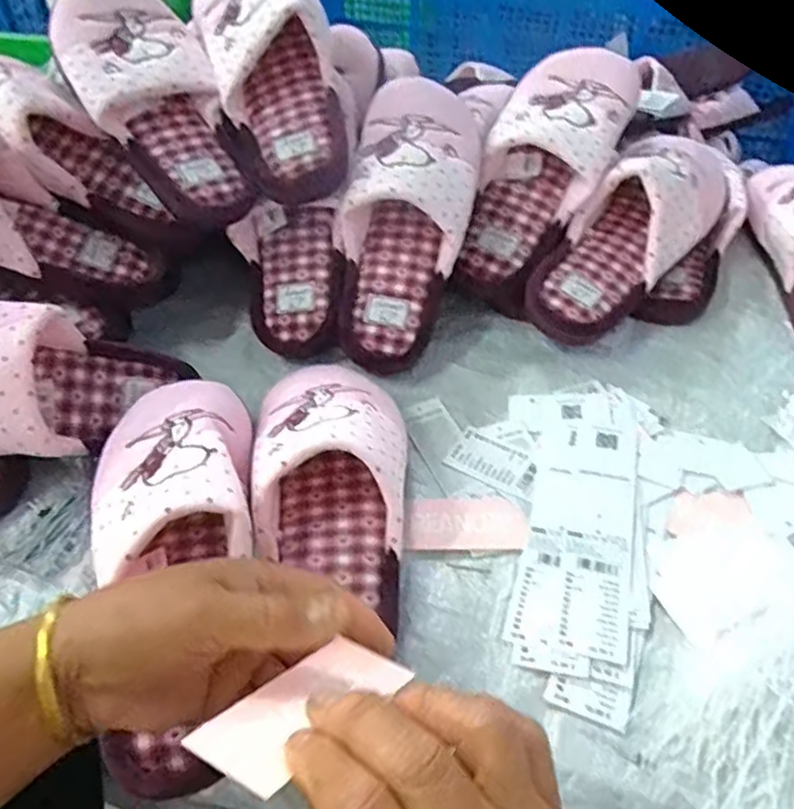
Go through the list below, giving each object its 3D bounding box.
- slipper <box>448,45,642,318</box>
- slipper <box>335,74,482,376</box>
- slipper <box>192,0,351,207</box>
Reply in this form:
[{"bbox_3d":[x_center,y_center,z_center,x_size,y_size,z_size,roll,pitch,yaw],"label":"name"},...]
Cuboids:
[{"bbox_3d":[0.127,-0.216,0.609,0.113,0.066,0.261,25,88,23],"label":"slipper"},{"bbox_3d":[0.007,-0.162,0.573,0.107,0.080,0.268,9,84,10],"label":"slipper"},{"bbox_3d":[-0.104,-0.282,0.573,0.104,0.082,0.238,-16,80,-13],"label":"slipper"}]

